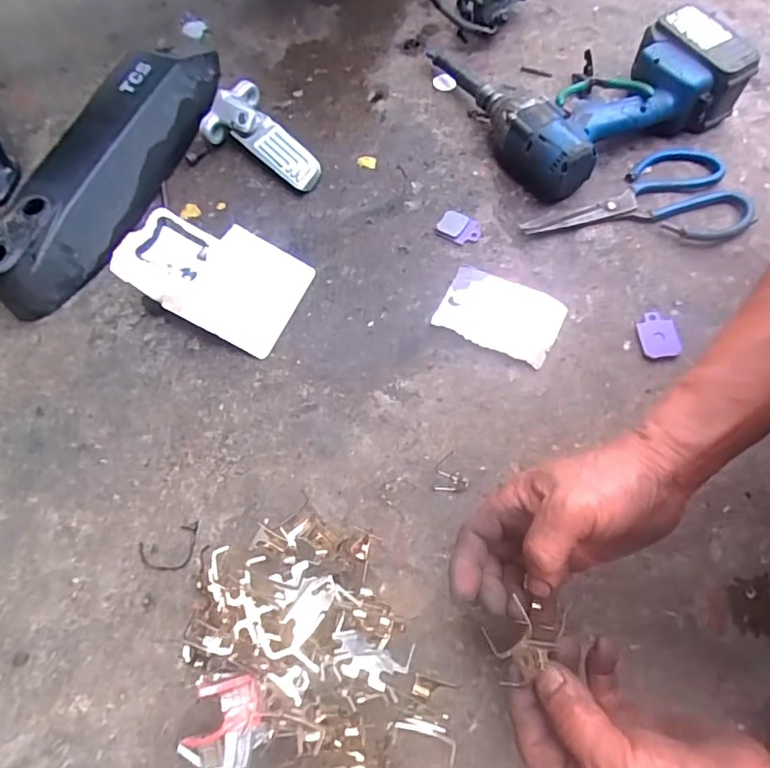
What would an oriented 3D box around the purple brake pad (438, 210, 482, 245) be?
[{"bbox_3d":[0.075,-0.157,0.538,0.043,0.005,0.029,25,69,12],"label":"purple brake pad"}]

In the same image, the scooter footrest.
[{"bbox_3d":[-0.134,-0.260,0.578,0.077,0.045,0.145,-35,68,-13],"label":"scooter footrest"}]

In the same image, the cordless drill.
[{"bbox_3d":[0.212,-0.341,0.576,0.236,0.076,0.238,-25,68,-9],"label":"cordless drill"}]

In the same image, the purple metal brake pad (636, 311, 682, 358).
[{"bbox_3d":[0.244,-0.044,0.480,0.033,0.007,0.042,-3,66,0],"label":"purple metal brake pad"}]

